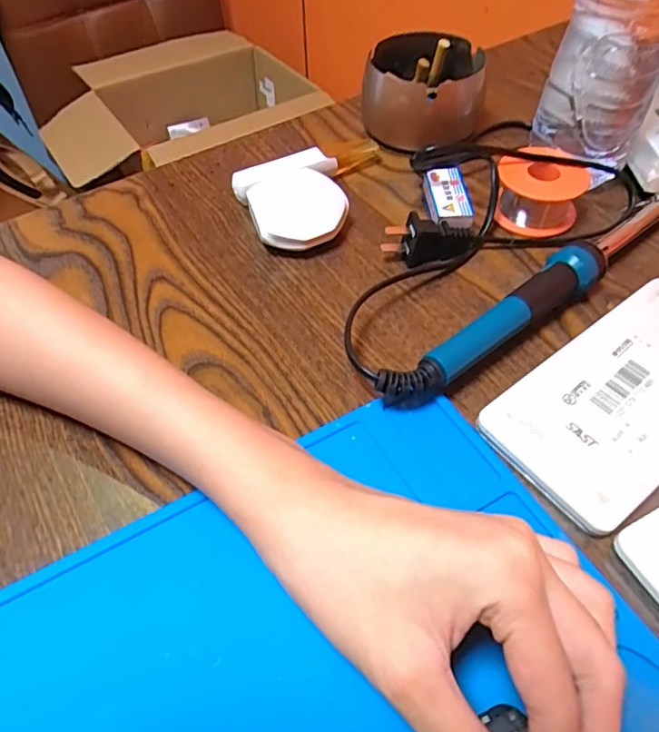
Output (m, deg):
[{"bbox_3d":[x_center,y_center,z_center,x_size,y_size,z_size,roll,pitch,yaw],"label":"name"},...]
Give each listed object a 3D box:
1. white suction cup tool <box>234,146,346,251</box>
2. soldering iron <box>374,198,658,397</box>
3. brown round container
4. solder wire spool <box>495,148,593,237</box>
[{"bbox_3d":[-0.025,-0.104,0.358,0.066,0.025,0.084,-8,52,-5],"label":"white suction cup tool"},{"bbox_3d":[0.116,-0.038,0.303,0.226,0.024,0.020,-33,58,-22],"label":"soldering iron"},{"bbox_3d":[0.069,-0.202,0.416,0.085,0.050,0.084,-1,52,1],"label":"brown round container"},{"bbox_3d":[0.132,-0.110,0.356,0.051,0.033,0.051,-1,52,1],"label":"solder wire spool"}]

